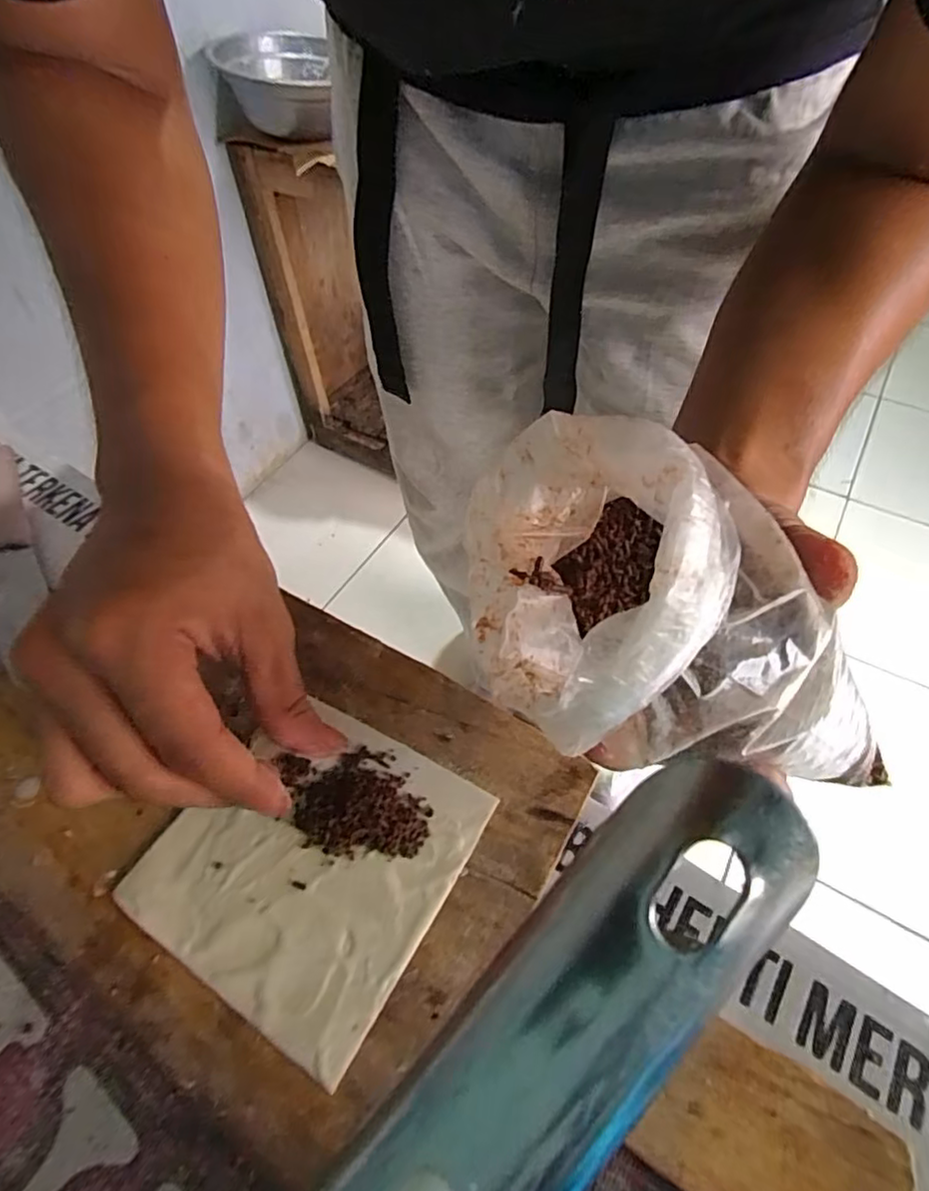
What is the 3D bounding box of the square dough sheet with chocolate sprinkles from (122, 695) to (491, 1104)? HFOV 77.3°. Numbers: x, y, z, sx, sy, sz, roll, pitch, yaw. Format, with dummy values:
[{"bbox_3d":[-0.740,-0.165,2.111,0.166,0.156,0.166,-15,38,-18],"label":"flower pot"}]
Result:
[{"bbox_3d":[-0.057,0.095,0.219,0.101,0.010,0.101,25,59,20],"label":"square dough sheet with chocolate sprinkles"}]

